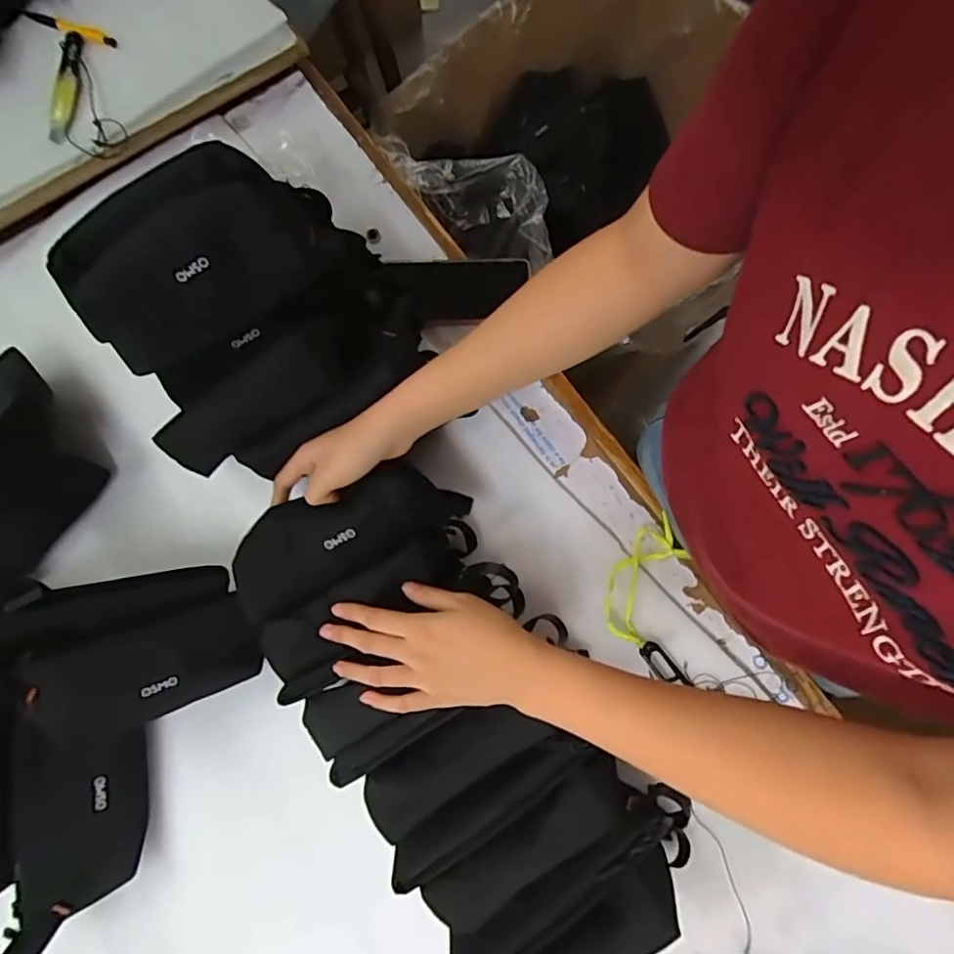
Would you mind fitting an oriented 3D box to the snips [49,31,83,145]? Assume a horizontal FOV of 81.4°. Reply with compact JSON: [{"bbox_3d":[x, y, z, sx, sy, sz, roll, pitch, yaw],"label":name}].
[{"bbox_3d":[-0.454,-0.430,0.614,0.025,0.015,0.136,-1,77,1],"label":"snips"}]

